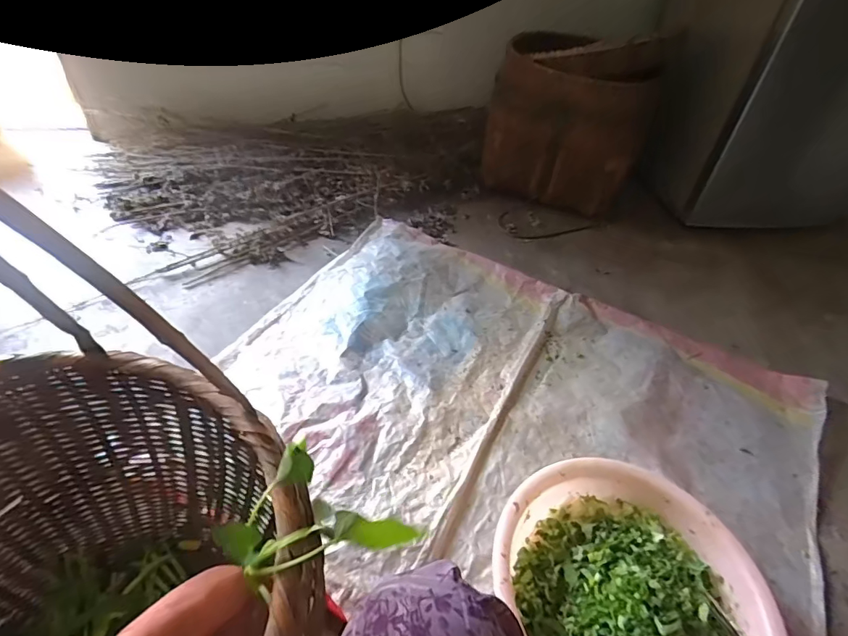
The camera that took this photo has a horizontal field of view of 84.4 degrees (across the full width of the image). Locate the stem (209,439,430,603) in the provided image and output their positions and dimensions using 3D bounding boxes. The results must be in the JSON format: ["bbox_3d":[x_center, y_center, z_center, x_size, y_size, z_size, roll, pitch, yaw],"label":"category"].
[{"bbox_3d":[-0.097,0.174,0.394,0.151,0.060,0.108,32,55,21],"label":"stem"}]

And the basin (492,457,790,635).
[{"bbox_3d":[0.268,0.375,0.639,0.345,0.111,0.338,3,45,-3],"label":"basin"}]

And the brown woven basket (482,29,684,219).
[{"bbox_3d":[0.414,-0.599,1.350,0.426,0.449,0.285,14,46,8],"label":"brown woven basket"}]

